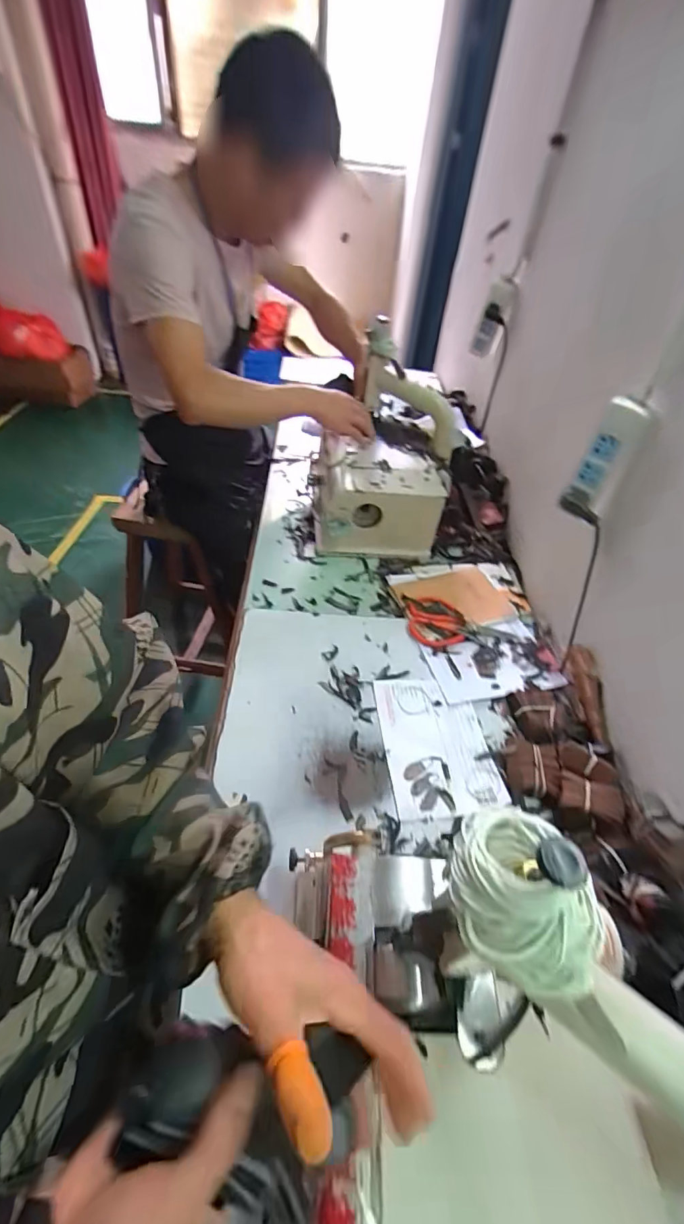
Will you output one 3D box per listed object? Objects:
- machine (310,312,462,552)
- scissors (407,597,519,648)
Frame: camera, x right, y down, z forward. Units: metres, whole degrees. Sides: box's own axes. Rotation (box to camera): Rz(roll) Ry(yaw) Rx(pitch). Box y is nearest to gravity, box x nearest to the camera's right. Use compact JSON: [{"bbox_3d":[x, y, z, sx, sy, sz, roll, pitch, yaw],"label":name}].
[{"bbox_3d":[0.086,-0.317,0.944,0.274,0.281,0.323,6,48,3],"label":"machine"},{"bbox_3d":[0.208,0.020,0.821,0.185,0.014,0.106,4,47,1],"label":"scissors"}]

